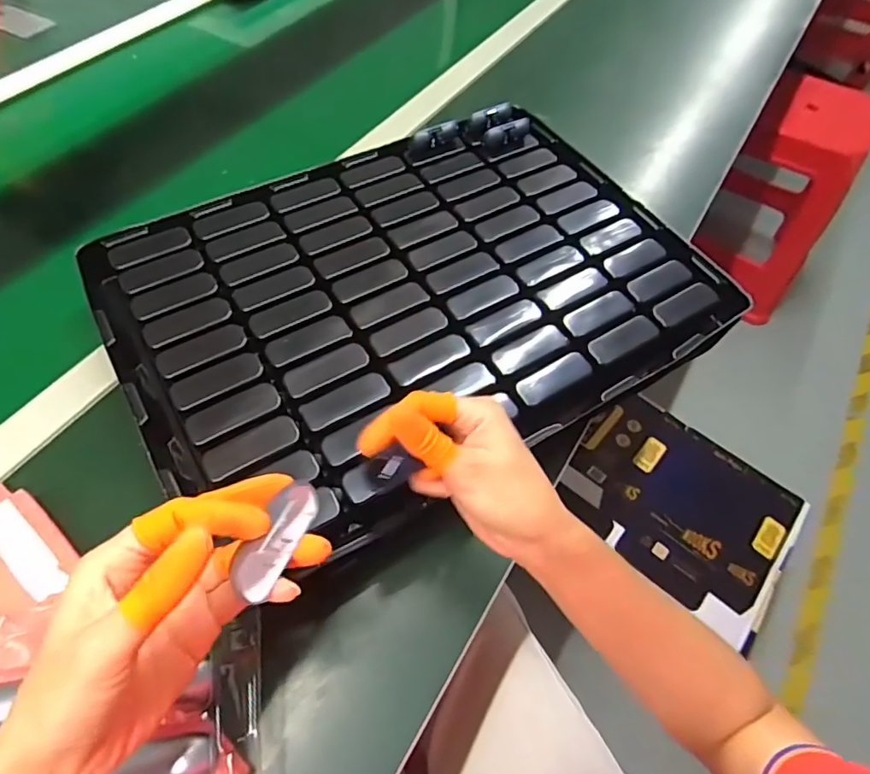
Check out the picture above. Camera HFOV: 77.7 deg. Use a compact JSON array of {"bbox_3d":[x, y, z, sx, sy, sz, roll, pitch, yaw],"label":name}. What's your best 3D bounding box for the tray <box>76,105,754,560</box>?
[{"bbox_3d":[-0.015,-0.086,0.468,0.481,0.048,0.351,-27,61,-19],"label":"tray"}]

